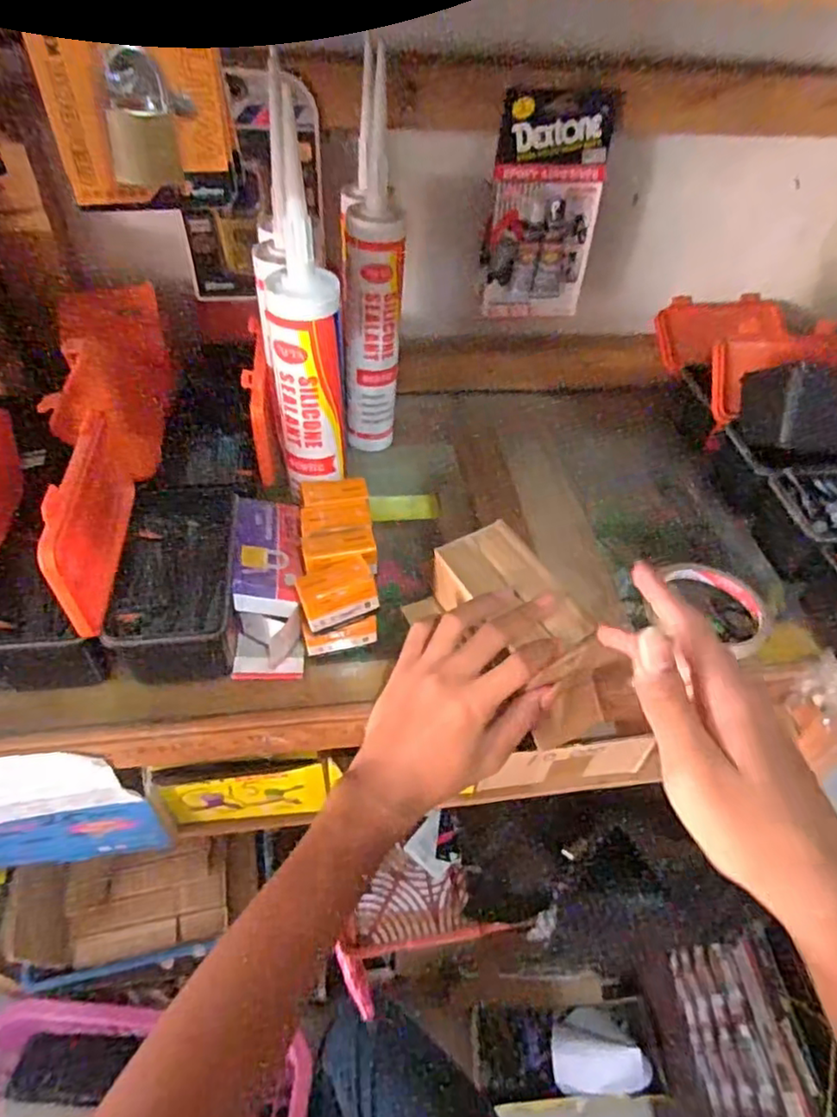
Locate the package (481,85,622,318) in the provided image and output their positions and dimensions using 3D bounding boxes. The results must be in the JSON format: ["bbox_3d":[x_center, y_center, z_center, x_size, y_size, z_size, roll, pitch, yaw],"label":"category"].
[{"bbox_3d":[0.114,-0.306,0.568,0.098,0.186,0.023,0,43,-5],"label":"package"}]

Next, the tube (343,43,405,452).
[{"bbox_3d":[-0.038,-0.213,0.553,0.048,0.253,0.050,0,47,-3],"label":"tube"}]

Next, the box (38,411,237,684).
[{"bbox_3d":[-0.173,-0.005,0.430,0.082,0.136,0.140,-2,47,-6],"label":"box"}]

